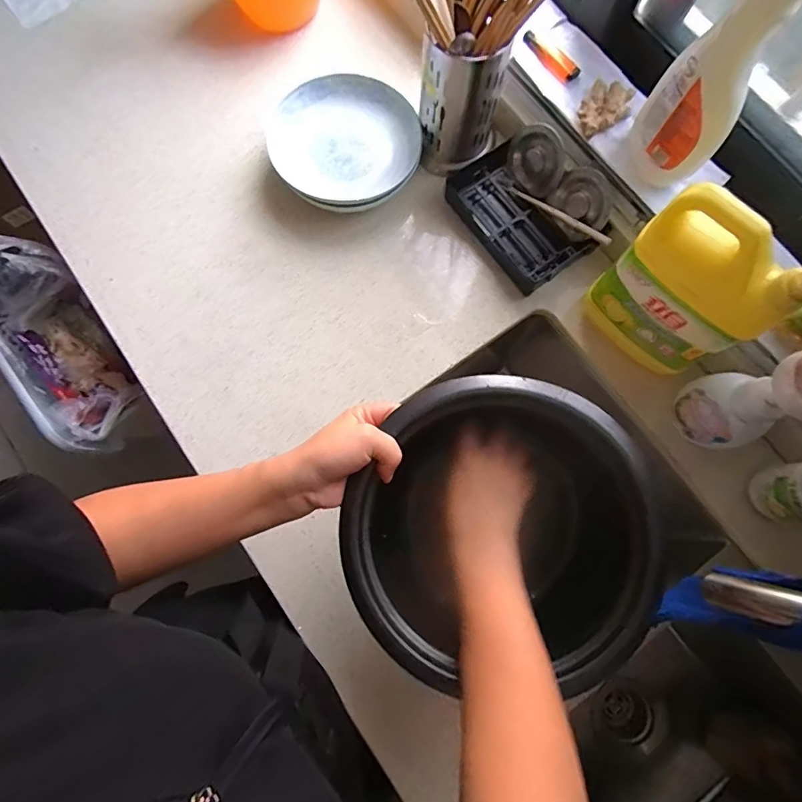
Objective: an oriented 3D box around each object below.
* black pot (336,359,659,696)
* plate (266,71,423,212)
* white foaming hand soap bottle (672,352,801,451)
[{"bbox_3d":[0.078,0.106,0.415,0.233,0.142,0.222,0,77,1],"label":"black pot"},{"bbox_3d":[-0.075,-0.349,0.633,0.191,0.043,0.195,0,78,-1],"label":"plate"},{"bbox_3d":[0.368,0.000,0.491,0.062,0.154,0.074,-14,79,-3],"label":"white foaming hand soap bottle"}]

